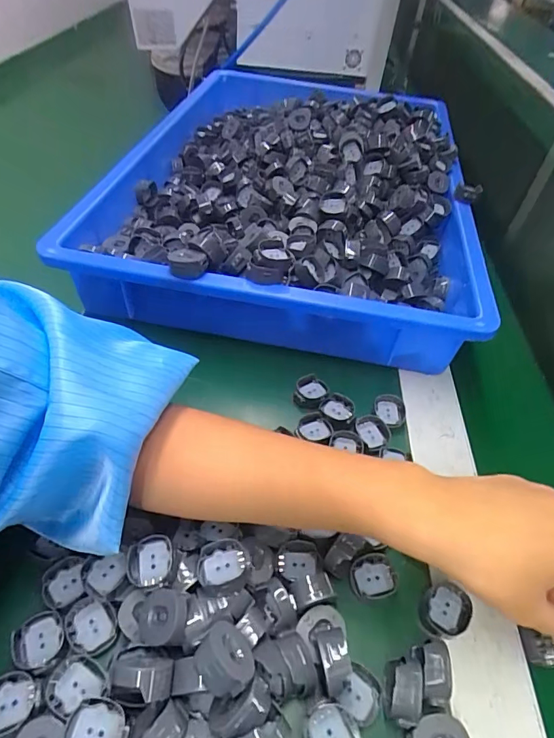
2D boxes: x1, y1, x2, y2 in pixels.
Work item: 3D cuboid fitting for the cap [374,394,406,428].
[{"bbox_3d":[0.091,0.033,0.356,0.024,0.006,0.027,8,47,1],"label":"cap"}]

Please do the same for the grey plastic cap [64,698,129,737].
[{"bbox_3d":[-0.082,0.169,0.206,0.028,0.014,0.025,2,47,-5],"label":"grey plastic cap"}]

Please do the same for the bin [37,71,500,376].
[{"bbox_3d":[0.017,-0.190,0.494,0.365,0.086,0.405,10,48,3],"label":"bin"}]

